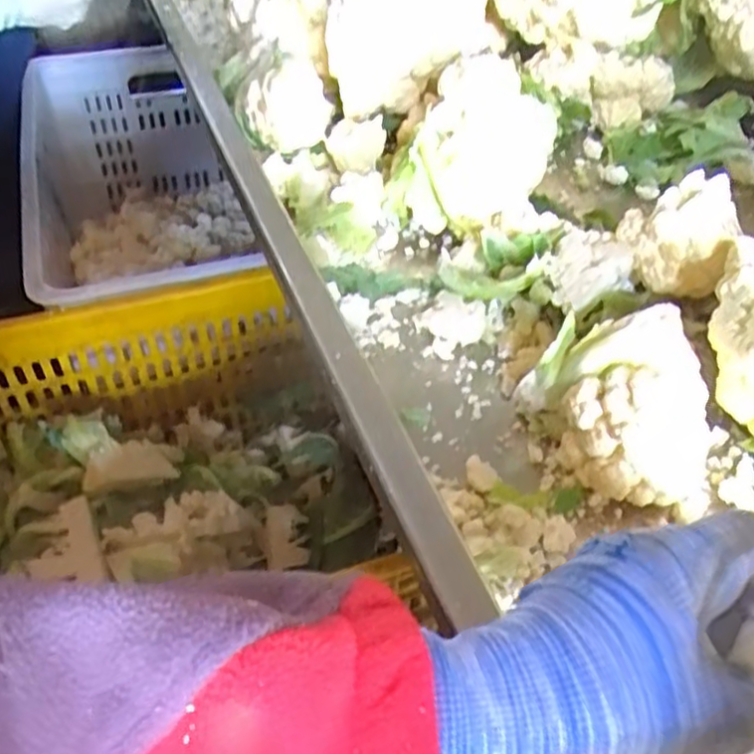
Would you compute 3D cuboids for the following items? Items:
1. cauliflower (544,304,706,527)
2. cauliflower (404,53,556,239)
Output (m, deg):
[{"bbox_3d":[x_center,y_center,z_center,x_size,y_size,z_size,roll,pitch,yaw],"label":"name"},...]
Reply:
[{"bbox_3d":[0.136,0.019,0.372,0.083,0.064,0.093,-15,49,-17],"label":"cauliflower"},{"bbox_3d":[0.074,-0.152,0.508,0.081,0.103,0.093,18,48,14],"label":"cauliflower"}]

